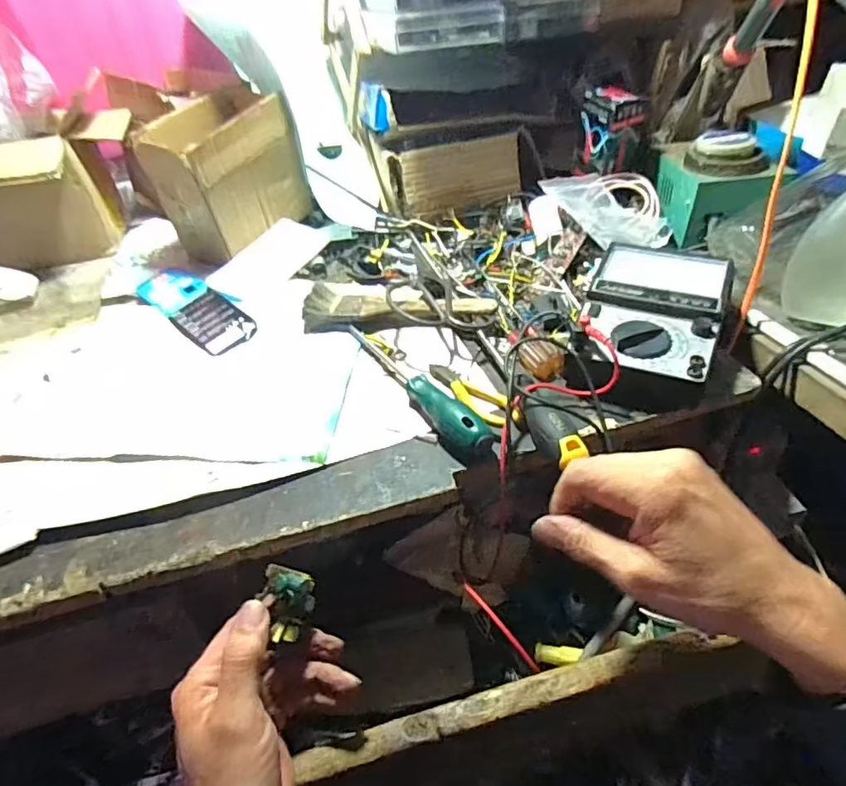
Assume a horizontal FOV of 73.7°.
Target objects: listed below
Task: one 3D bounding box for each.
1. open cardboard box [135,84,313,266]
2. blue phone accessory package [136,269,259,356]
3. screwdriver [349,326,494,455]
[{"bbox_3d":[-0.219,-0.244,0.650,0.094,0.146,0.155,23,48,28],"label":"open cardboard box"},{"bbox_3d":[-0.241,-0.092,0.601,0.173,0.015,0.059,30,54,35],"label":"blue phone accessory package"},{"bbox_3d":[-0.013,-0.011,0.481,0.028,0.026,0.202,-28,46,-21],"label":"screwdriver"}]

